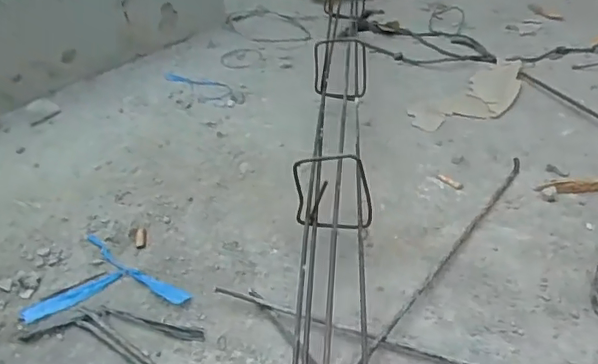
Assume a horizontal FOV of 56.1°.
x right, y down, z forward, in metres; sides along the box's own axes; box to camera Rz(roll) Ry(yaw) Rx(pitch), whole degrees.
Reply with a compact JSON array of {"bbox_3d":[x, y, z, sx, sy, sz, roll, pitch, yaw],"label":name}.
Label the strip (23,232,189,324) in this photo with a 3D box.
[{"bbox_3d":[-0.230,0.130,0.631,0.180,0.007,0.126,23,46,32],"label":"strip"}]

